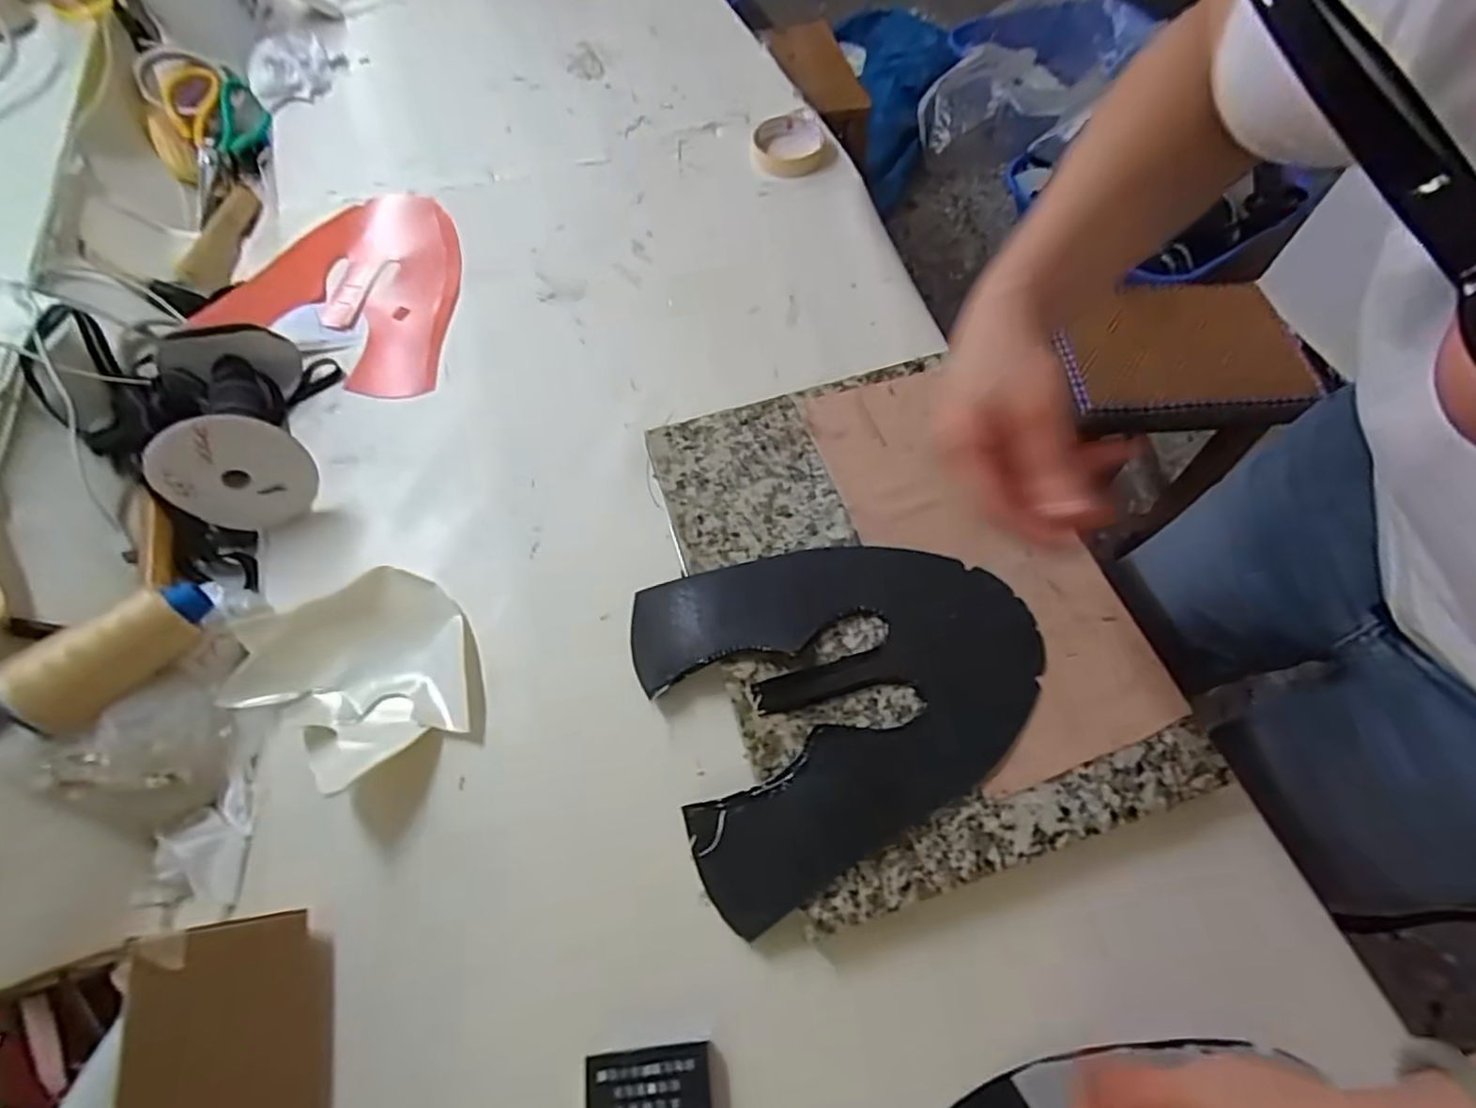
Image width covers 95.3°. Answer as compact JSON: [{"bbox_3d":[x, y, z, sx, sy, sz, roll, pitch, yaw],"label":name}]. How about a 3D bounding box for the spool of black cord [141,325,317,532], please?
[{"bbox_3d":[-0.394,-0.108,0.526,0.095,0.096,0.162,-24,63,-12],"label":"spool of black cord"}]

